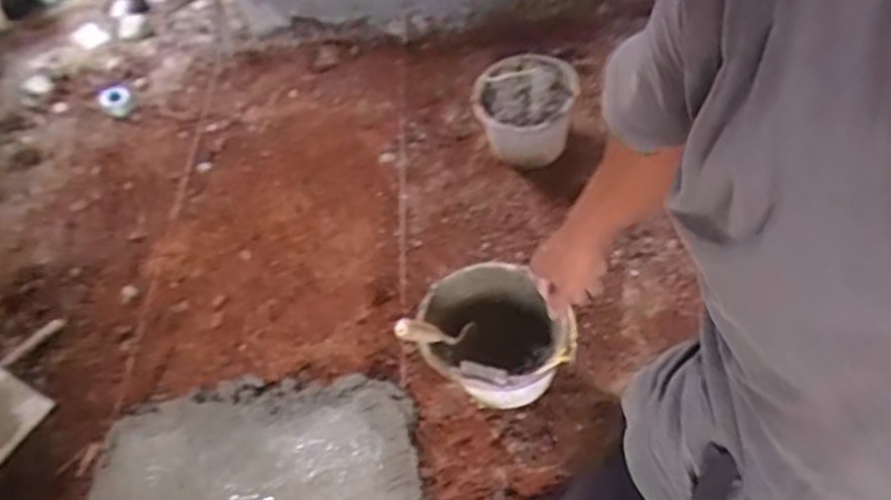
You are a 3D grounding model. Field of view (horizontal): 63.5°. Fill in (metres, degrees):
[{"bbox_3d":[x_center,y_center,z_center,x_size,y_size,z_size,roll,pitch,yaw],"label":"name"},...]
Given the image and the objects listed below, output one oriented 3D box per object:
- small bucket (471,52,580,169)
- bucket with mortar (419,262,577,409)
[{"bbox_3d":[0.196,-0.342,1.763,0.234,0.224,0.243,2,48,9],"label":"small bucket"},{"bbox_3d":[0.093,0.182,1.375,0.256,0.241,0.275,-3,46,3],"label":"bucket with mortar"}]

